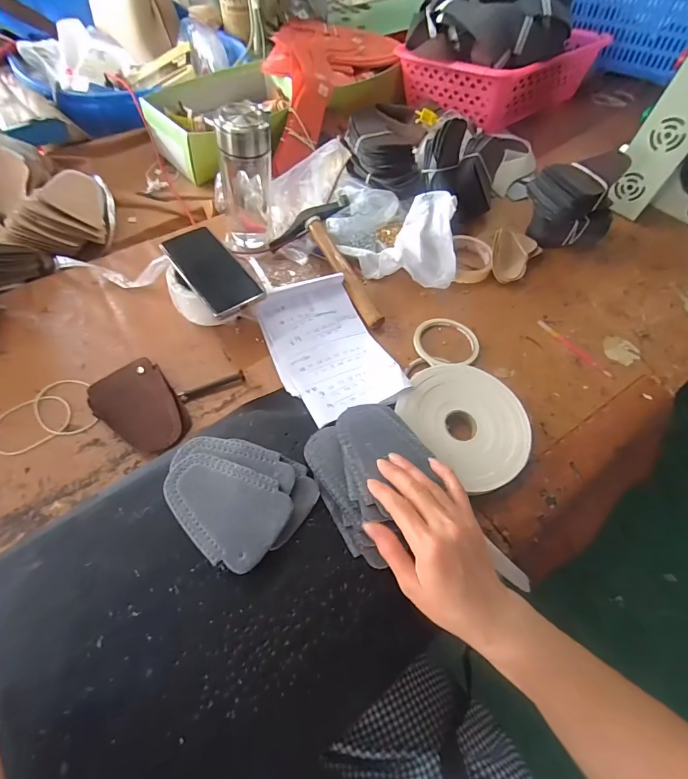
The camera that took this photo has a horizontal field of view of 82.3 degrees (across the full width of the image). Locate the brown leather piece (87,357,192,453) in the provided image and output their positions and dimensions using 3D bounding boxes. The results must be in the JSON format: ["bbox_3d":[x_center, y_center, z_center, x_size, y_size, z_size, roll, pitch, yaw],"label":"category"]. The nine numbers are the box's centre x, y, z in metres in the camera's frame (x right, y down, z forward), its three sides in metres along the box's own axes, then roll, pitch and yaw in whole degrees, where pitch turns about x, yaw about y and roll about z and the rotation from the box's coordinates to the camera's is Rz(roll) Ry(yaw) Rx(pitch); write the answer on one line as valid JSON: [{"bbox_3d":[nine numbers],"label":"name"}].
[{"bbox_3d":[-0.248,0.018,0.474,0.085,0.024,0.131,-33,67,-22],"label":"brown leather piece"}]

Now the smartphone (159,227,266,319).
[{"bbox_3d":[-0.180,-0.163,0.531,0.070,0.011,0.163,-33,67,-22],"label":"smartphone"}]

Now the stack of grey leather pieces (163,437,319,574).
[{"bbox_3d":[-0.113,0.104,0.410,0.145,0.023,0.116,34,62,15],"label":"stack of grey leather pieces"}]

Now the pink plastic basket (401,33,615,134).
[{"bbox_3d":[0.360,-0.748,0.904,0.392,0.116,0.286,-35,67,-22],"label":"pink plastic basket"}]

